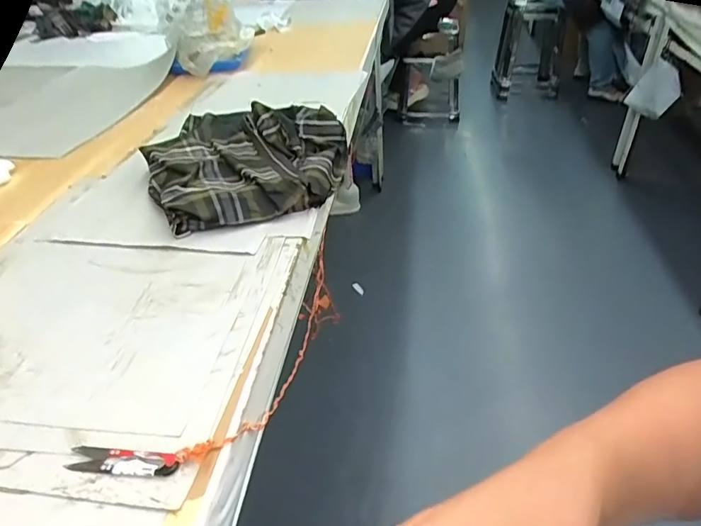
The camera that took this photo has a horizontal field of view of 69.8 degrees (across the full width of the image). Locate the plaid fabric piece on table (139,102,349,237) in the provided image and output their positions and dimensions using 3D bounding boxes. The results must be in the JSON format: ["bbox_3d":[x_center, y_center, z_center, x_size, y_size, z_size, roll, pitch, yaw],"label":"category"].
[{"bbox_3d":[-0.176,-0.186,0.865,0.332,0.068,0.358,-16,40,-14],"label":"plaid fabric piece on table"}]

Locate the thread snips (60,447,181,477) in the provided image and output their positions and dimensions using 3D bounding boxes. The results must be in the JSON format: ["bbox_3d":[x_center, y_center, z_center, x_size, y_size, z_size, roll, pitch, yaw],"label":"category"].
[{"bbox_3d":[-0.204,0.176,0.447,0.104,0.010,0.023,3,39,10],"label":"thread snips"}]

